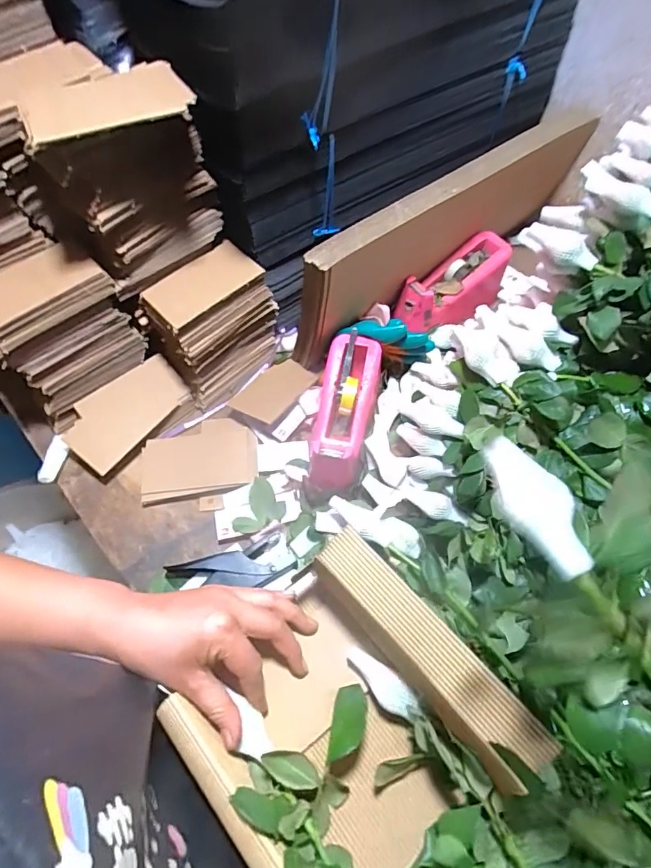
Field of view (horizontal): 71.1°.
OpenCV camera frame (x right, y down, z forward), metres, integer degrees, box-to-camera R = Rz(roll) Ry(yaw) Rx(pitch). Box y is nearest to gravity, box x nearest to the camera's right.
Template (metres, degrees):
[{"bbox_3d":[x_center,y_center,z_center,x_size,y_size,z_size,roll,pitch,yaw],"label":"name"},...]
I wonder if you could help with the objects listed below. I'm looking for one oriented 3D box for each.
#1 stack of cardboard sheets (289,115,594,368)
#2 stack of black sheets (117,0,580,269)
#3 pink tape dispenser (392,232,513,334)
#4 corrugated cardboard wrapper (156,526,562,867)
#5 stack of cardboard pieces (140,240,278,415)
[{"bbox_3d":[0.183,-0.281,0.660,0.527,0.185,0.049,-32,67,-17],"label":"stack of cardboard sheets"},{"bbox_3d":[0.070,-0.470,0.569,0.520,0.269,0.243,-37,69,-19],"label":"stack of black sheets"},{"bbox_3d":[0.197,-0.223,0.696,0.197,0.068,0.078,-33,67,-18],"label":"pink tape dispenser"},{"bbox_3d":[0.014,0.228,0.358,0.206,0.099,0.206,-38,69,-20],"label":"corrugated cardboard wrapper"},{"bbox_3d":[-0.148,-0.149,0.640,0.152,0.155,0.108,-36,68,-19],"label":"stack of cardboard pieces"}]

